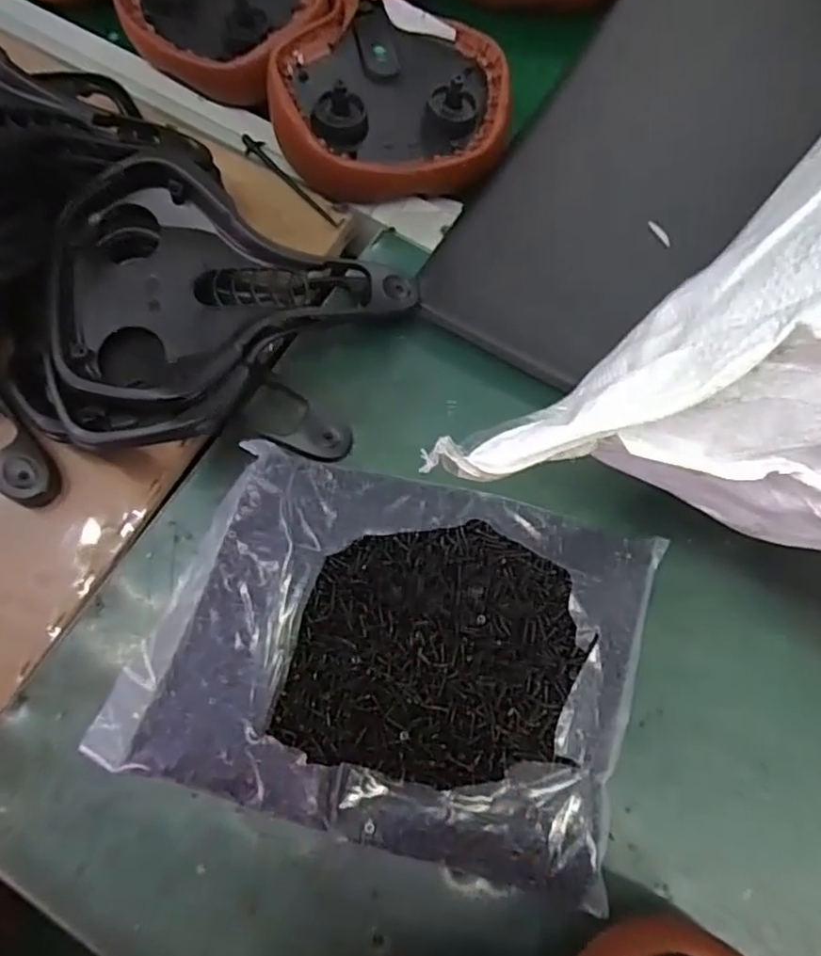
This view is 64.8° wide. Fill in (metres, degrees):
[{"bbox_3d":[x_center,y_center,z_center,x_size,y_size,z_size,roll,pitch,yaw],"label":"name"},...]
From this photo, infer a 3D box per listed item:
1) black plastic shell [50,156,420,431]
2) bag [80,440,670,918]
[{"bbox_3d":[-0.132,-0.101,0.446,0.234,0.075,0.190,13,70,4],"label":"black plastic shell"},{"bbox_3d":[-0.011,0.102,0.396,0.293,0.042,0.210,15,70,4],"label":"bag"}]

